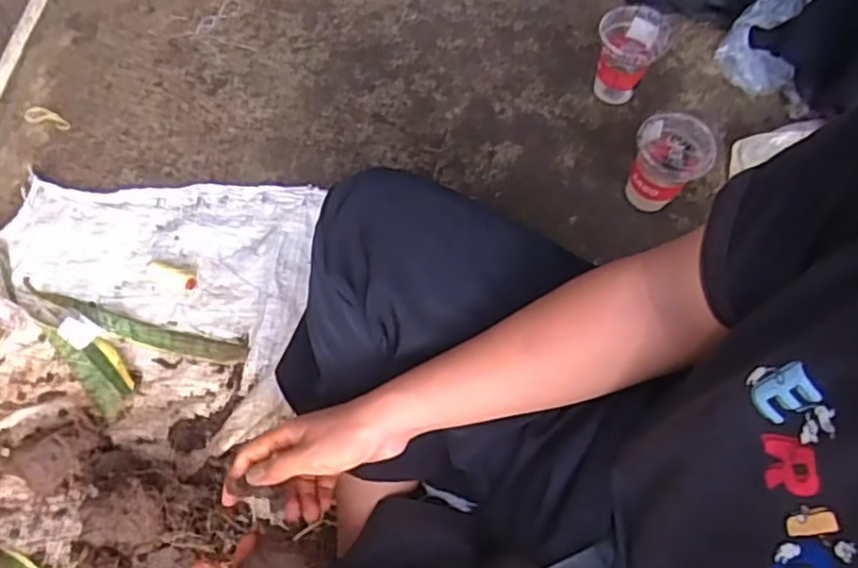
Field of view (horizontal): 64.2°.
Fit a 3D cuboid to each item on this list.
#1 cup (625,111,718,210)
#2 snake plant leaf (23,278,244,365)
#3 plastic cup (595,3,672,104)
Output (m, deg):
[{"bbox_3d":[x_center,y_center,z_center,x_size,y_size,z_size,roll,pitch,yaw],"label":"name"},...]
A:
[{"bbox_3d":[0.290,-0.140,0.856,0.087,0.123,0.084,1,64,-3],"label":"cup"},{"bbox_3d":[-0.351,0.047,0.798,0.285,0.011,0.034,16,64,4],"label":"snake plant leaf"},{"bbox_3d":[0.269,-0.308,0.945,0.087,0.120,0.084,1,64,-3],"label":"plastic cup"}]

